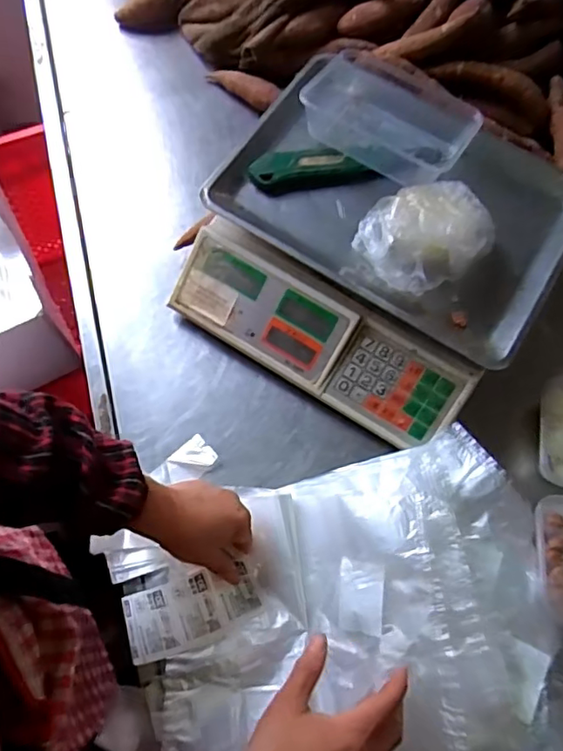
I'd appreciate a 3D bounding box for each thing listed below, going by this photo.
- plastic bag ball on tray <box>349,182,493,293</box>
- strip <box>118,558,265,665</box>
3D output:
[{"bbox_3d":[0.135,-0.131,0.528,0.114,0.065,0.096,-24,73,-10],"label":"plastic bag ball on tray"},{"bbox_3d":[-0.082,0.213,0.513,0.122,0.023,0.058,-16,72,-4],"label":"strip"}]

